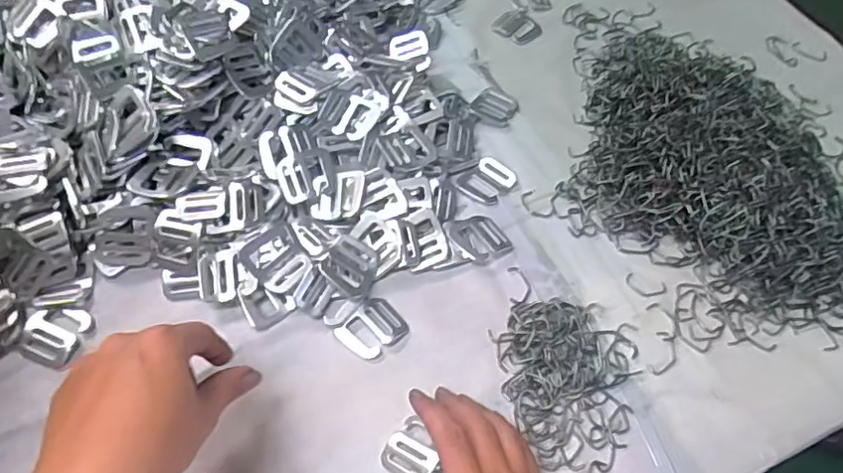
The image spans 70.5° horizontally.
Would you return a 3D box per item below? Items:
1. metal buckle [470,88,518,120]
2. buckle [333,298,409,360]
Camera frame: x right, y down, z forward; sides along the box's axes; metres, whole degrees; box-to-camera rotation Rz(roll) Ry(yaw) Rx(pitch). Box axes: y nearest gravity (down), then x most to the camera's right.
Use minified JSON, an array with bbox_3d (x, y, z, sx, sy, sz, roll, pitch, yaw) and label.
[{"bbox_3d":[0.072,-0.126,0.575,0.040,0.004,0.035,26,59,12],"label":"metal buckle"},{"bbox_3d":[-0.036,0.068,0.439,0.037,0.004,0.046,41,63,20],"label":"buckle"}]

